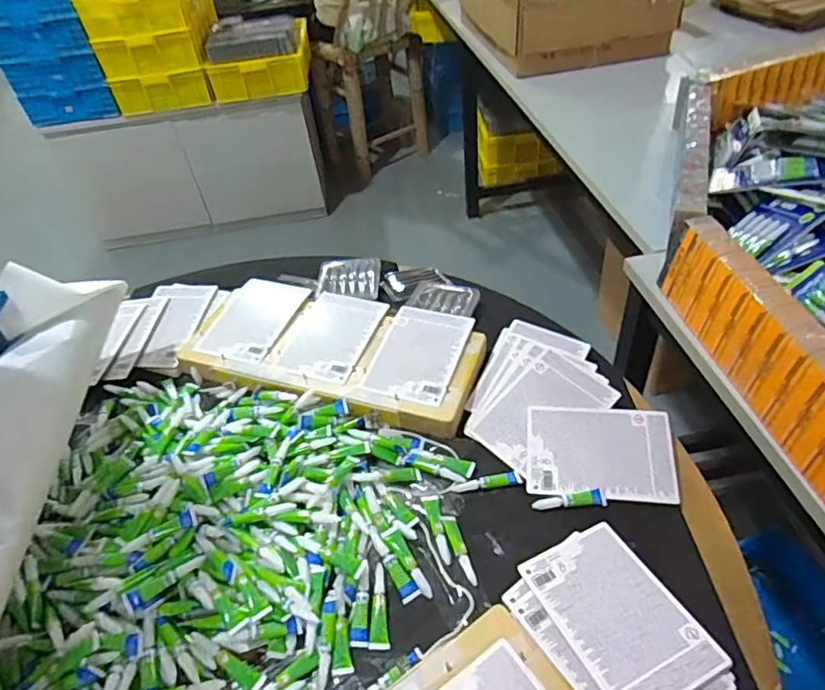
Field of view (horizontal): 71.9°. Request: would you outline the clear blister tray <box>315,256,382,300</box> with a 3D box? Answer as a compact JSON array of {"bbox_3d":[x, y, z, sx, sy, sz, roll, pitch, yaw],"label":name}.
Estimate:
[{"bbox_3d":[-0.108,-0.112,0.961,0.106,0.018,0.116,-5,43,3],"label":"clear blister tray"}]

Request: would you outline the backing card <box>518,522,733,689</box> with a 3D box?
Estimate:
[{"bbox_3d":[0.198,0.260,0.555,0.113,0.006,0.169,-19,39,-17],"label":"backing card"}]

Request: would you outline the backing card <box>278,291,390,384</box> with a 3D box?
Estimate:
[{"bbox_3d":[-0.113,-0.018,0.838,0.112,0.008,0.177,7,46,16],"label":"backing card"}]

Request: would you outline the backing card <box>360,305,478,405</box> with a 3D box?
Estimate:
[{"bbox_3d":[0.011,0.009,0.796,0.113,0.010,0.168,10,50,19],"label":"backing card"}]

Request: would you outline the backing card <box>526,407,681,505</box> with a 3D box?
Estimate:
[{"bbox_3d":[0.225,0.129,0.684,0.169,0.007,0.114,0,57,9],"label":"backing card"}]

